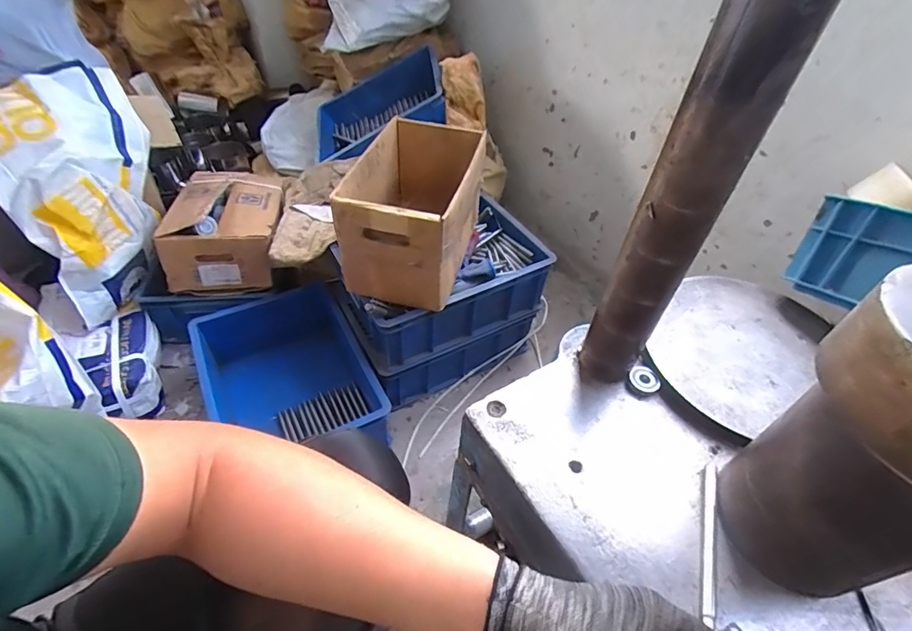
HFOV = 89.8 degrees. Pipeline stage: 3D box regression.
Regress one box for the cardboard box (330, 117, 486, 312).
[{"bbox_3d":[-0.070,-0.203,0.866,0.199,0.191,0.328,12,47,6],"label":"cardboard box"}]

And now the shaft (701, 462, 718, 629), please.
[{"bbox_3d":[0.238,0.207,0.428,0.012,0.009,0.151,19,48,13],"label":"shaft"}]

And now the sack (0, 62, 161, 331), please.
[{"bbox_3d":[-0.766,-0.254,0.956,0.278,0.365,0.319,-24,53,-25],"label":"sack"}]

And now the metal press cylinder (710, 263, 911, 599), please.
[{"bbox_3d":[0.325,0.107,0.357,0.141,0.254,0.142,-20,52,-21],"label":"metal press cylinder"}]

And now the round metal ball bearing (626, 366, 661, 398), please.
[{"bbox_3d":[0.220,0.079,0.540,0.036,0.017,0.034,-12,49,-15],"label":"round metal ball bearing"}]

